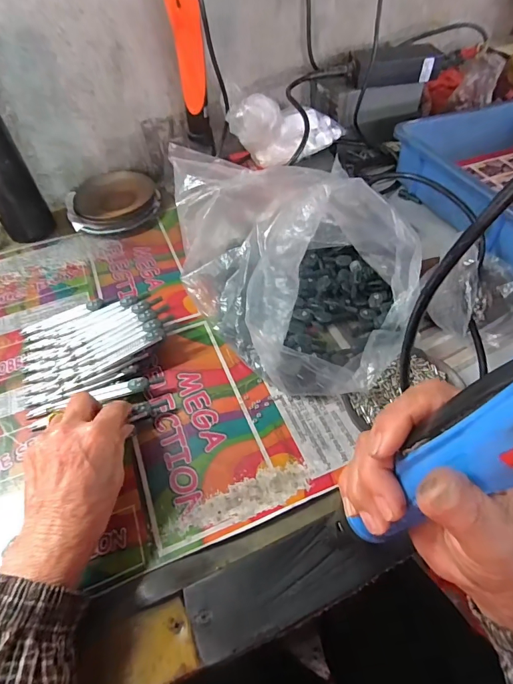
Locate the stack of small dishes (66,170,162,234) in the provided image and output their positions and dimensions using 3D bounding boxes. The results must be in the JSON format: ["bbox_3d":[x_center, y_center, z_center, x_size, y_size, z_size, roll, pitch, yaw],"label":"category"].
[{"bbox_3d":[-0.213,-0.209,0.586,0.131,0.031,0.128,-15,52,-9],"label":"stack of small dishes"}]

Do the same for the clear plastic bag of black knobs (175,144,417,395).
[{"bbox_3d":[0.032,-0.094,0.427,0.201,0.116,0.313,-24,54,-16],"label":"clear plastic bag of black knobs"}]

